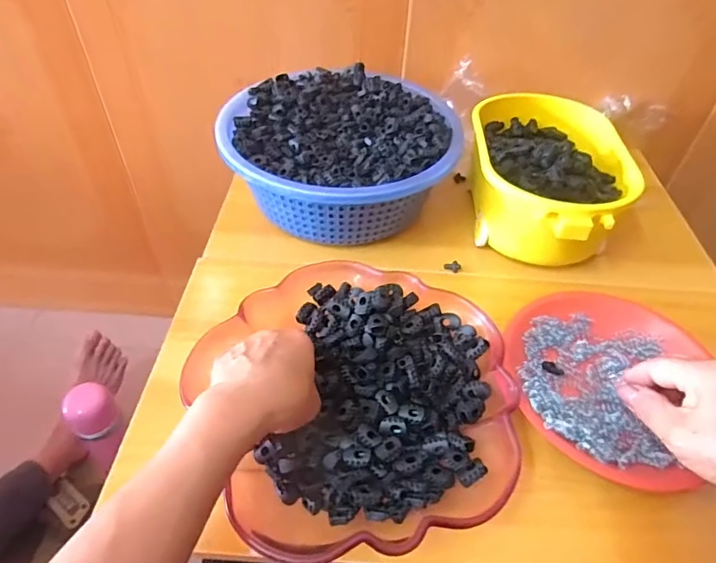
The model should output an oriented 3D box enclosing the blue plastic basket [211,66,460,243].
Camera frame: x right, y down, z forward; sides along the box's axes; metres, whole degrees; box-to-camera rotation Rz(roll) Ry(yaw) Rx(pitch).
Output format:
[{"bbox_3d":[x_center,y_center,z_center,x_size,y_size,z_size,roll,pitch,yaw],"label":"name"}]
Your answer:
[{"bbox_3d":[-0.021,-0.156,0.588,0.269,0.093,0.252,-1,47,-3],"label":"blue plastic basket"}]

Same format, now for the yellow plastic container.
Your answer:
[{"bbox_3d":[0.217,-0.125,0.577,0.164,0.089,0.257,4,47,1],"label":"yellow plastic container"}]

